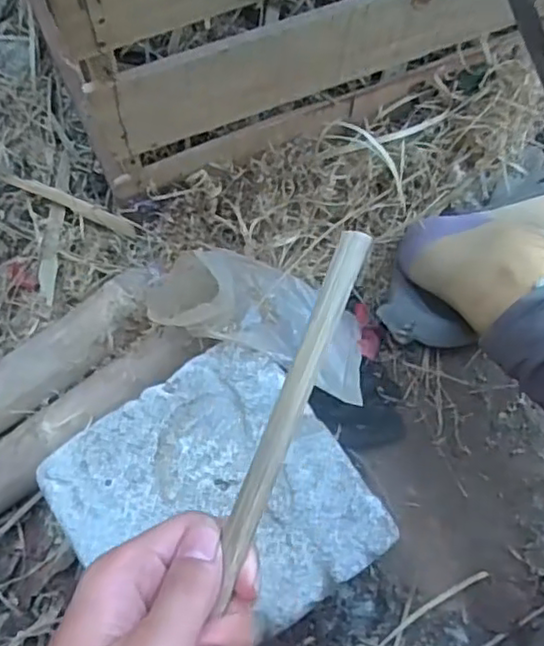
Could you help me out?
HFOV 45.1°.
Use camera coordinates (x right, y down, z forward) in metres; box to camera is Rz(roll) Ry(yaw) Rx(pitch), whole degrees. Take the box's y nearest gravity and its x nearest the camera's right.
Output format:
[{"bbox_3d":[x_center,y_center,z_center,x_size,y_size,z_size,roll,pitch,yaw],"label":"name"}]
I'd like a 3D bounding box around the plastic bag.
[{"bbox_3d":[-0.003,-0.005,0.523,0.176,0.073,0.080,23,74,-12],"label":"plastic bag"}]

